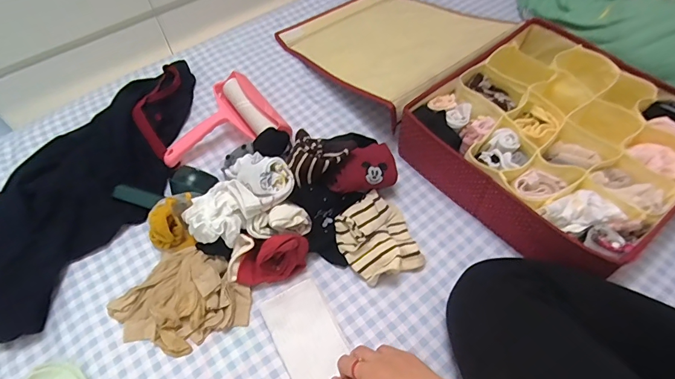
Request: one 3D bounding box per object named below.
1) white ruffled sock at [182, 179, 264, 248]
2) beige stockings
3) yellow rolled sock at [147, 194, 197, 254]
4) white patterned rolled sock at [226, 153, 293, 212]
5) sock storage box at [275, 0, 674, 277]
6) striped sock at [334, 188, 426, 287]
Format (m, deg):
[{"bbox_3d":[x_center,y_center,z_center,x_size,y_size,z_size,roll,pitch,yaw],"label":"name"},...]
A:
[{"bbox_3d":[-0.152,0.026,0.528,0.093,0.047,0.081,-28,59,-16],"label":"white ruffled sock"},{"bbox_3d":[-0.200,0.139,0.519,0.166,0.043,0.122,12,57,10],"label":"beige stockings"},{"bbox_3d":[-0.232,0.047,0.564,0.064,0.070,0.073,-6,56,-3],"label":"yellow rolled sock"},{"bbox_3d":[-0.112,-0.025,0.561,0.071,0.049,0.141,-37,36,-21],"label":"white patterned rolled sock"},{"bbox_3d":[0.207,-0.192,0.701,0.328,0.106,0.721,-33,61,-19],"label":"sock storage box"},{"bbox_3d":[0.052,0.063,0.566,0.104,0.044,0.124,-14,56,-8],"label":"striped sock"}]

